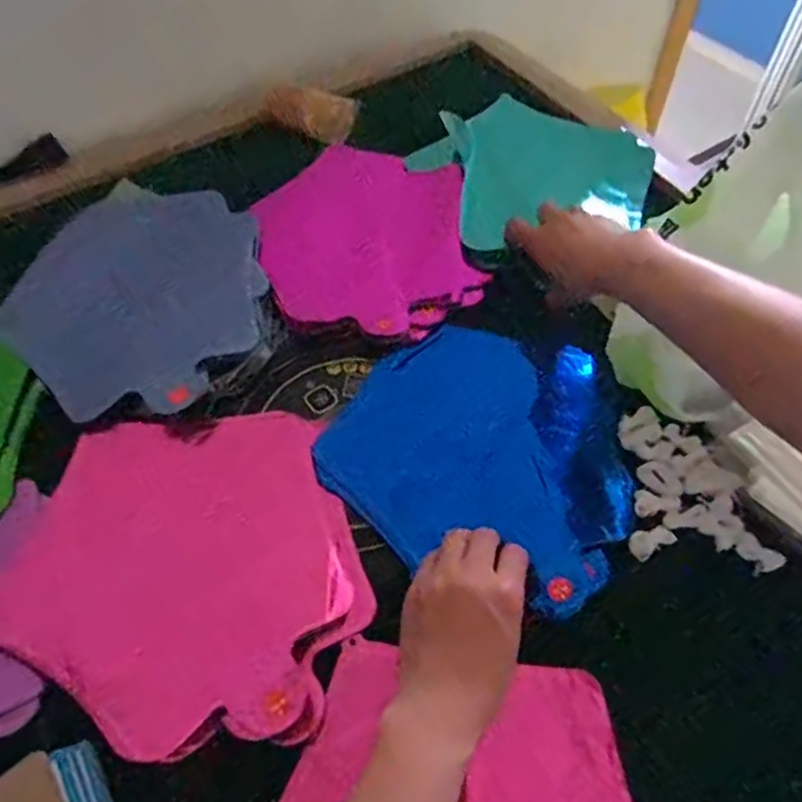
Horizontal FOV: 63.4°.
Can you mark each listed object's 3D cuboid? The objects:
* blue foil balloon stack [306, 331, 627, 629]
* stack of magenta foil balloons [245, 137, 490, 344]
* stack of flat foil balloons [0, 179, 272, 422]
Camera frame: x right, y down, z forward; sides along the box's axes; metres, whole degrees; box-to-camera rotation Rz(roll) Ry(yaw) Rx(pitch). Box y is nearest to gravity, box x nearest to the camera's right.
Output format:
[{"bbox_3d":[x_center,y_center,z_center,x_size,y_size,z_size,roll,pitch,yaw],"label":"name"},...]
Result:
[{"bbox_3d":[0.065,0.031,0.509,0.220,0.012,0.216,19,56,13],"label":"blue foil balloon stack"},{"bbox_3d":[-0.038,-0.171,0.635,0.199,0.020,0.266,-7,55,-5],"label":"stack of magenta foil balloons"},{"bbox_3d":[-0.240,-0.100,0.579,0.228,0.021,0.264,-6,55,-4],"label":"stack of flat foil balloons"}]

